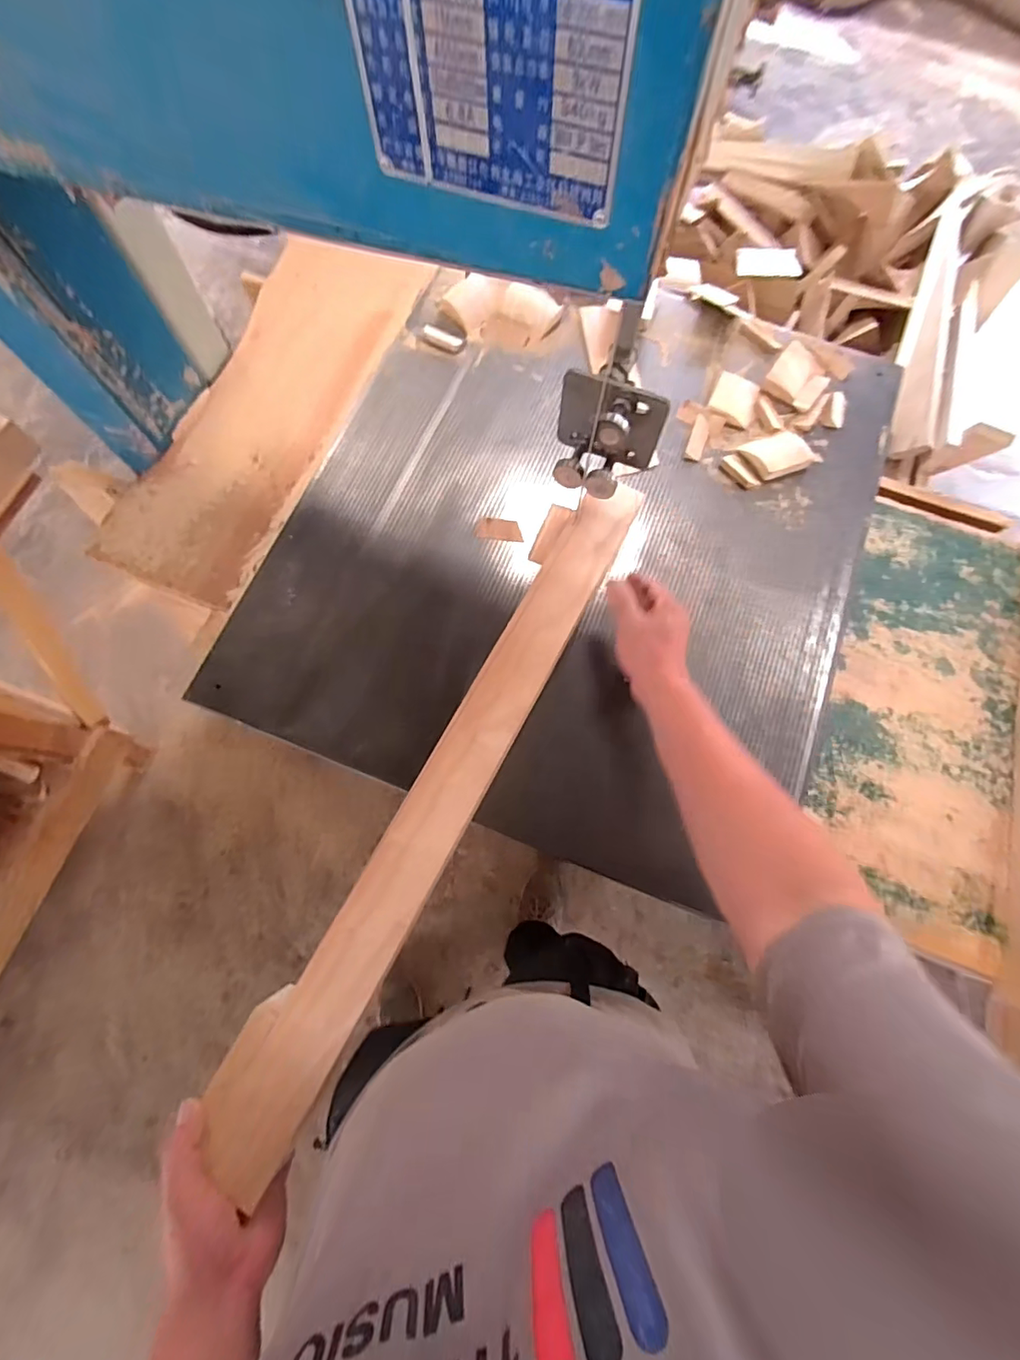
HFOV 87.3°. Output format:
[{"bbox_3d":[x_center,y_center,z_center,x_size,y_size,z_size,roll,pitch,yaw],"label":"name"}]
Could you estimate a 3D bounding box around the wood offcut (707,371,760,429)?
[{"bbox_3d":[0.294,-0.370,0.698,0.057,0.008,0.064,21,75,5],"label":"wood offcut"}]

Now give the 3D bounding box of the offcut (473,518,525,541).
[{"bbox_3d":[-0.013,-0.180,0.647,0.056,0.016,0.022,2,74,0],"label":"offcut"}]

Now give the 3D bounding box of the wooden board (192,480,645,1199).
[{"bbox_3d":[-0.053,0.089,0.508,0.069,0.025,0.692,28,75,7],"label":"wooden board"}]

